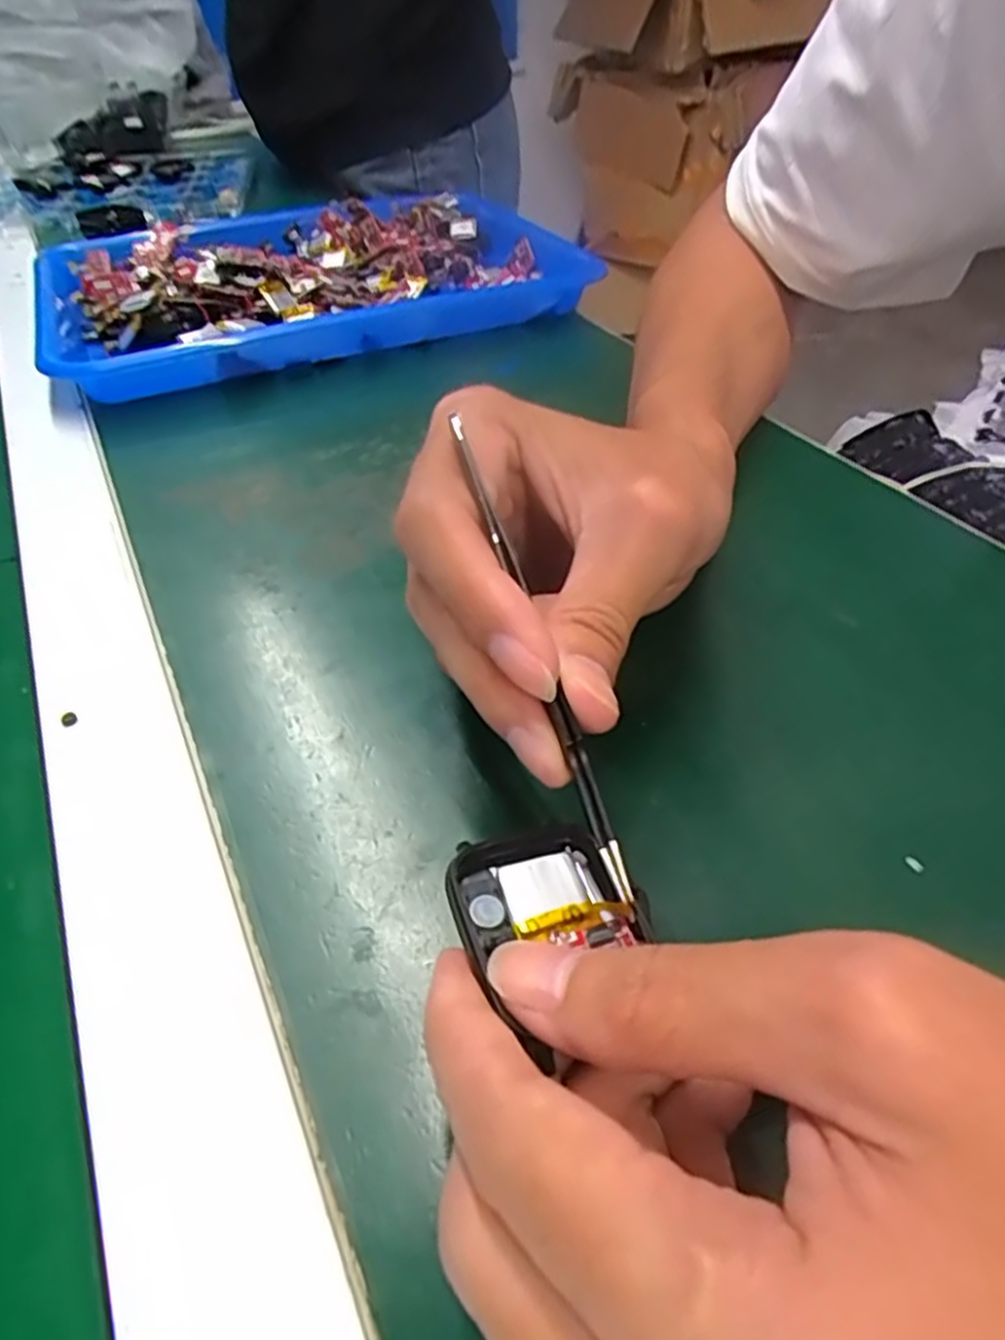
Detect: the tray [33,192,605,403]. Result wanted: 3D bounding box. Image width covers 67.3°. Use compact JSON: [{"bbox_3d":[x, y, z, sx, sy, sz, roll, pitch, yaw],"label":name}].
[{"bbox_3d":[-0.133,-0.270,0.515,0.338,0.034,0.257,-21,47,-16],"label":"tray"}]

